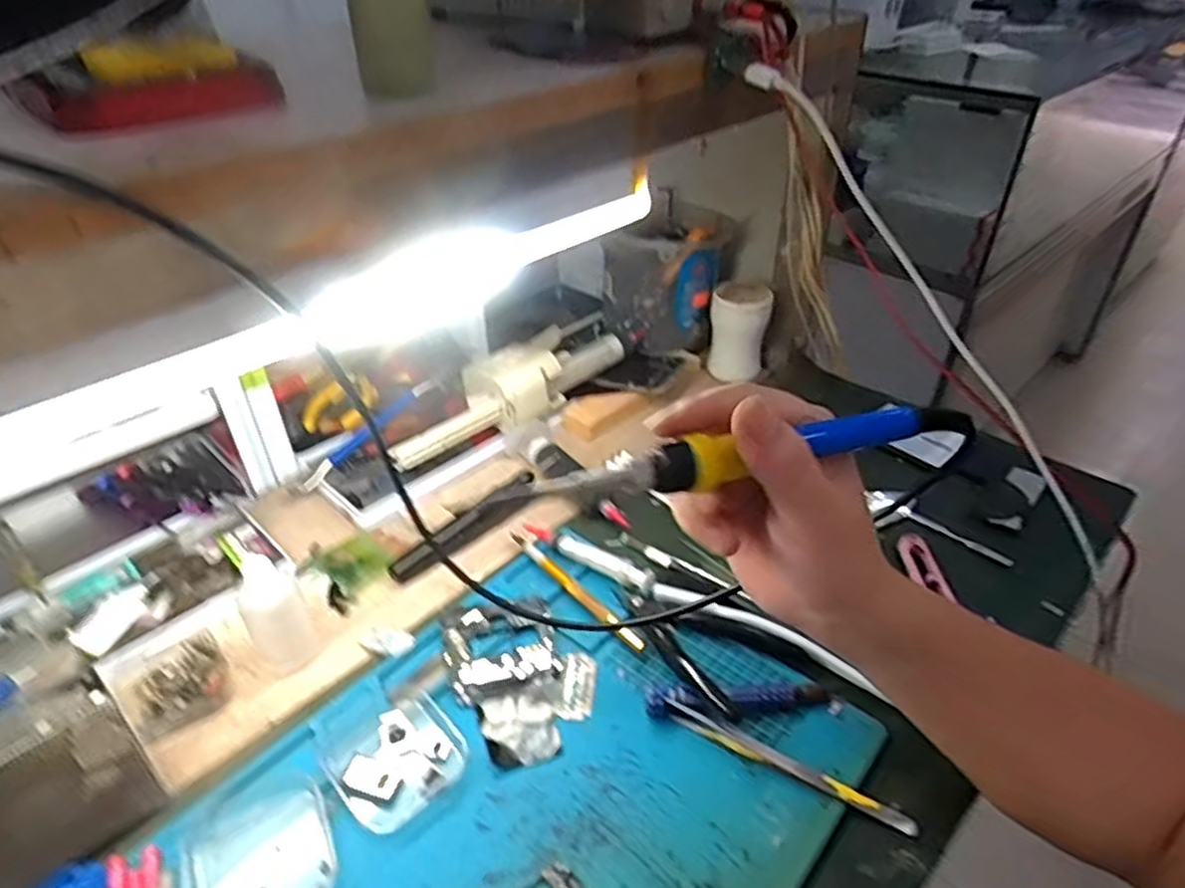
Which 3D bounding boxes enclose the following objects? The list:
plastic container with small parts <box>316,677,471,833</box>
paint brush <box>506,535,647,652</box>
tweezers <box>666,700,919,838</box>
[{"bbox_3d":[-0.111,0.161,0.397,0.064,0.013,0.083,-30,46,-33],"label":"plastic container with small parts"},{"bbox_3d":[-0.013,0.094,0.482,0.009,0.006,0.132,-27,44,-31],"label":"paint brush"},{"bbox_3d":[0.102,0.167,0.383,0.130,0.012,0.009,19,41,24],"label":"tweezers"}]

